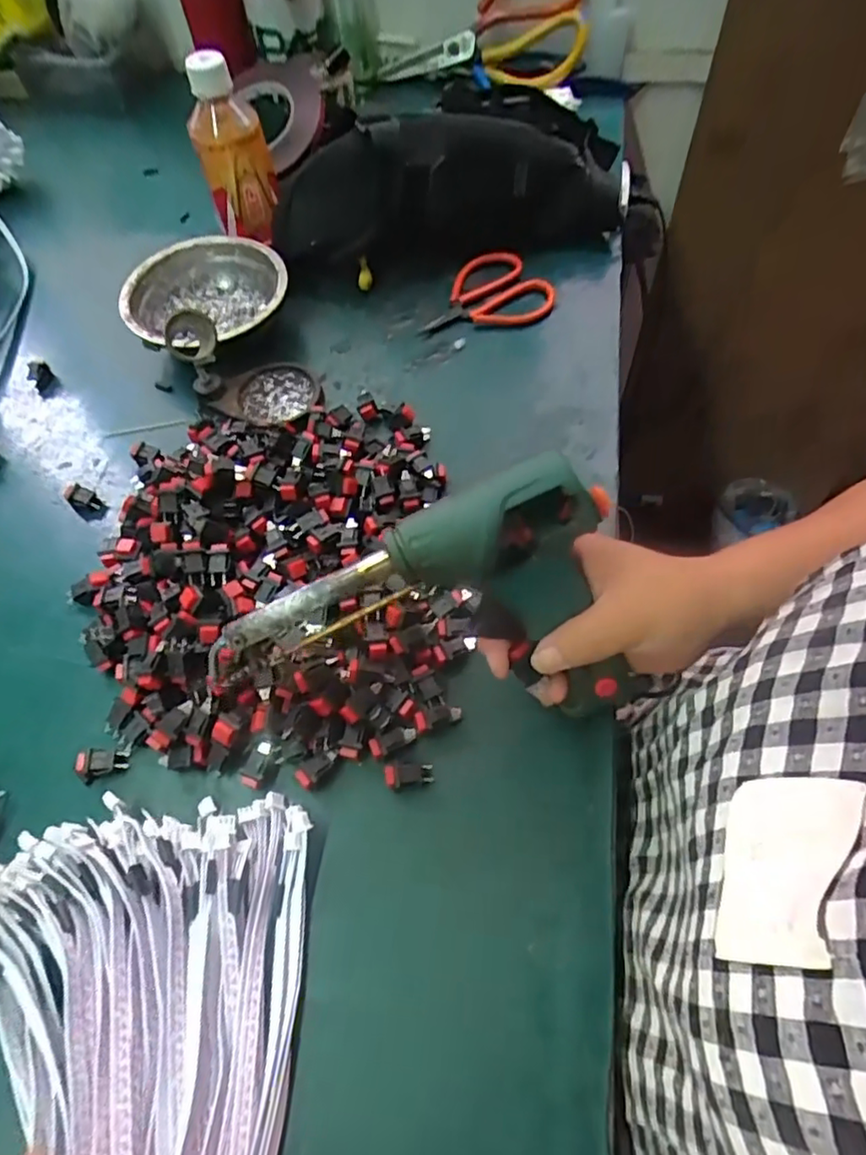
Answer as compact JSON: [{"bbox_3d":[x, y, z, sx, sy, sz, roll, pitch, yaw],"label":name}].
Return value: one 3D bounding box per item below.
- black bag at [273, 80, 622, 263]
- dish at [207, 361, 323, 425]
[{"bbox_3d":[0.017,-0.316,0.504,0.284,0.110,0.091,-9,64,-5],"label":"black bag"},{"bbox_3d":[-0.122,-0.136,0.462,0.074,0.016,0.049,-5,64,-3],"label":"dish"}]

